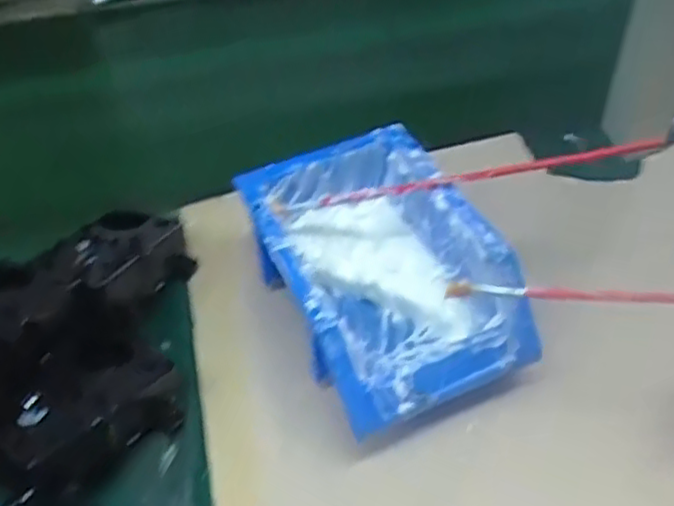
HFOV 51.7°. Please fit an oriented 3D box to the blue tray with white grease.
[{"bbox_3d":[0.026,0.013,0.428,0.116,0.081,0.172,-20,47,-17],"label":"blue tray with white grease"}]

